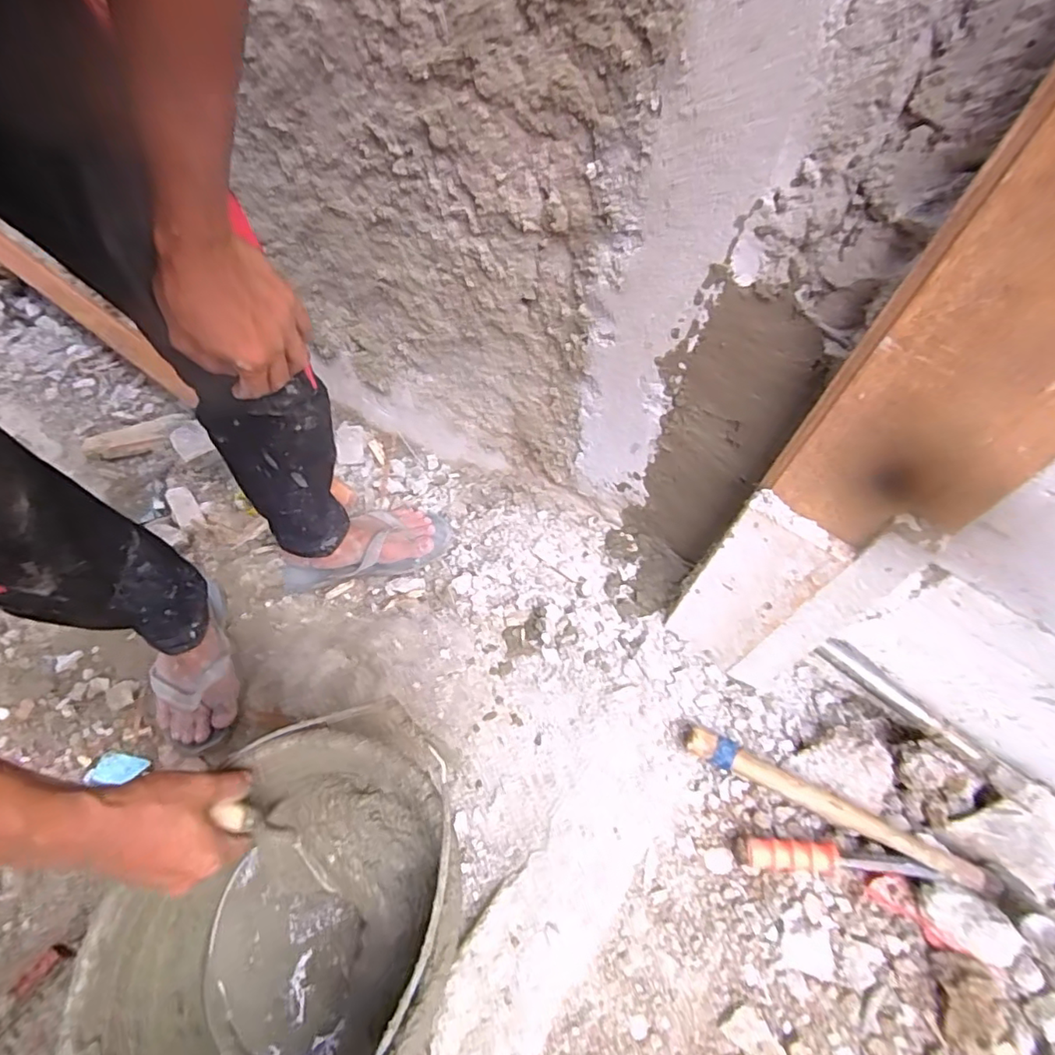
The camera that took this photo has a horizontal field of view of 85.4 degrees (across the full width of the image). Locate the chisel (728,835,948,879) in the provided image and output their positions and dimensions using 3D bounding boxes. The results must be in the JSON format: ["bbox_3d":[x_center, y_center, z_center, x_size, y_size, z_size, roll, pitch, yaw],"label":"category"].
[{"bbox_3d":[0.313,0.345,0.596,0.182,0.025,0.029,-1,58,13],"label":"chisel"}]

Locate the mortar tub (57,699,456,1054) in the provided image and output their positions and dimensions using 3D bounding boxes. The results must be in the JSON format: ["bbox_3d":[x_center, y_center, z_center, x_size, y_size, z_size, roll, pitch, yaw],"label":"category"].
[{"bbox_3d":[-0.189,0.338,0.492,0.245,0.194,0.317,34,63,15],"label":"mortar tub"}]

